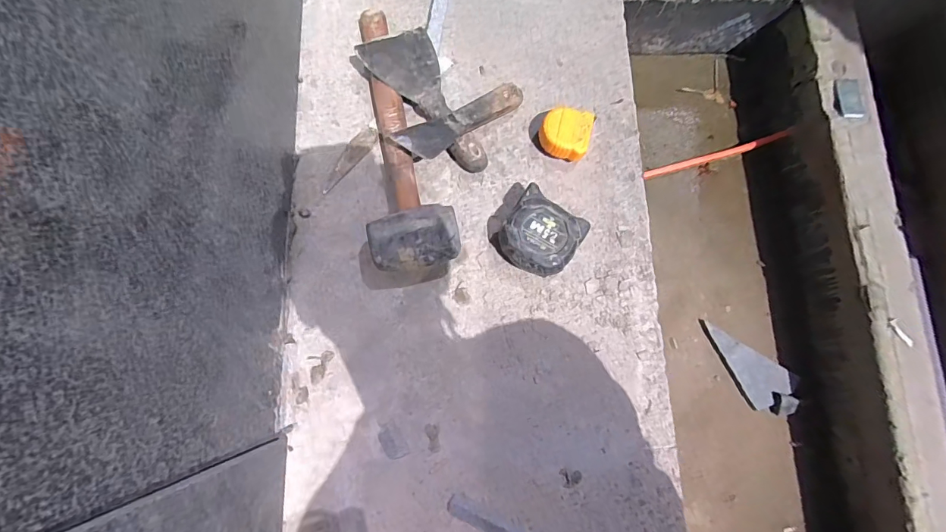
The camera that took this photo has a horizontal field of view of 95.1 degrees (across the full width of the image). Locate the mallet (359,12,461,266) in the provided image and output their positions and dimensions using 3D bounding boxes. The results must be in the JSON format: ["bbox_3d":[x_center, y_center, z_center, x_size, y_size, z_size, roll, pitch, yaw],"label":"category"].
[{"bbox_3d":[-0.090,-0.160,0.500,0.096,0.066,0.349,-11,79,-3],"label":"mallet"}]

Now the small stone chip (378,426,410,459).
[{"bbox_3d":[-0.084,0.188,0.458,0.024,0.007,0.035,-31,80,-6],"label":"small stone chip"}]

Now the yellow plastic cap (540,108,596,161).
[{"bbox_3d":[0.109,-0.156,0.511,0.056,0.033,0.060,20,79,4],"label":"yellow plastic cap"}]

